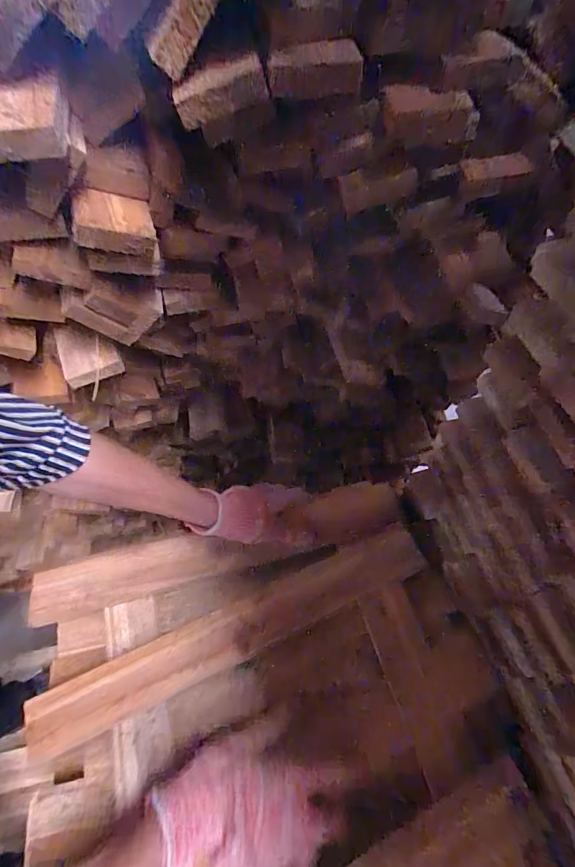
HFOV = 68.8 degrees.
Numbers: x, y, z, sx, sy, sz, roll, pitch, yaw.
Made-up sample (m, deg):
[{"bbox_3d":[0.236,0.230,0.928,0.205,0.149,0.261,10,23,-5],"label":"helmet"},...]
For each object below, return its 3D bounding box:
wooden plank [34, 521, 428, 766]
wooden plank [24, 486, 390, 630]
[{"bbox_3d":[-0.057,0.227,0.492,0.469,0.022,0.062,-20,62,-15],"label":"wooden plank"},{"bbox_3d":[-0.084,0.148,0.544,0.468,0.019,0.068,-13,60,-6],"label":"wooden plank"}]

